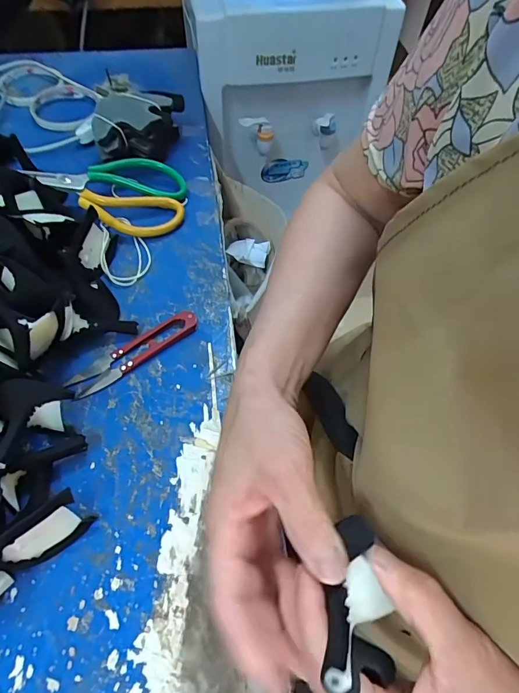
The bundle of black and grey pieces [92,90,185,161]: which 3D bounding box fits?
[{"bbox_3d":[-0.135,-0.249,0.481,0.103,0.051,0.075,-11,58,-10],"label":"bundle of black and grey pieces"}]

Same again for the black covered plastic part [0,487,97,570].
[{"bbox_3d":[-0.136,0.118,0.258,0.058,0.043,0.018,-33,65,-22],"label":"black covered plastic part"}]

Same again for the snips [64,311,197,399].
[{"bbox_3d":[-0.104,0.003,0.351,0.114,0.011,0.025,-33,65,-22],"label":"snips"}]

